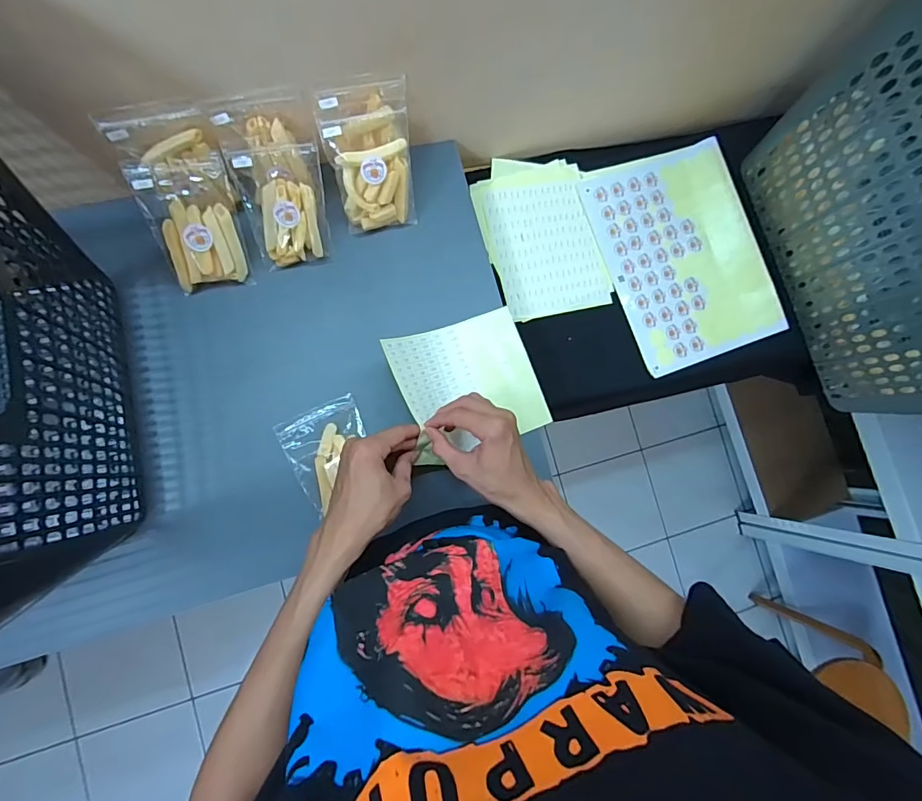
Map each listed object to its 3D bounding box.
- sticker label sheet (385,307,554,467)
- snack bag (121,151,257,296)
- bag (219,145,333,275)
[{"bbox_3d":[0.014,-0.022,0.565,0.175,0.068,0.158,-21,88,-9],"label":"sticker label sheet"},{"bbox_3d":[-0.301,-0.199,0.528,0.089,0.032,0.138,-17,119,-20],"label":"snack bag"},{"bbox_3d":[-0.203,-0.229,0.547,0.092,0.030,0.130,-16,122,-10],"label":"bag"}]

